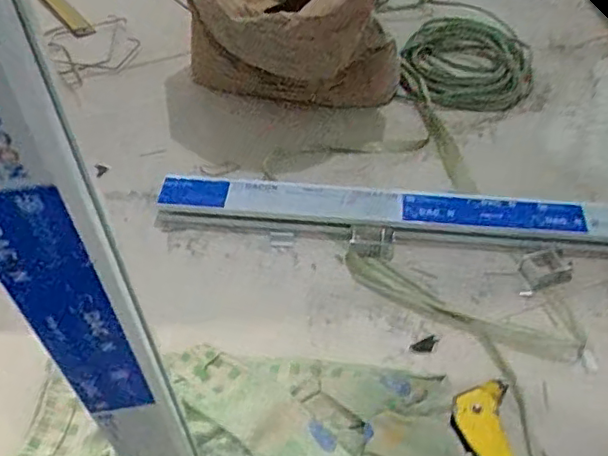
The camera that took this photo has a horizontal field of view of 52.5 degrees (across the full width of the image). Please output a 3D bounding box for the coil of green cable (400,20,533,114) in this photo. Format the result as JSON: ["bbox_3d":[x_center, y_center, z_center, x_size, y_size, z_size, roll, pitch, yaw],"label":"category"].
[{"bbox_3d":[0.278,-0.282,1.057,0.210,0.061,0.211,-1,48,1],"label":"coil of green cable"}]

